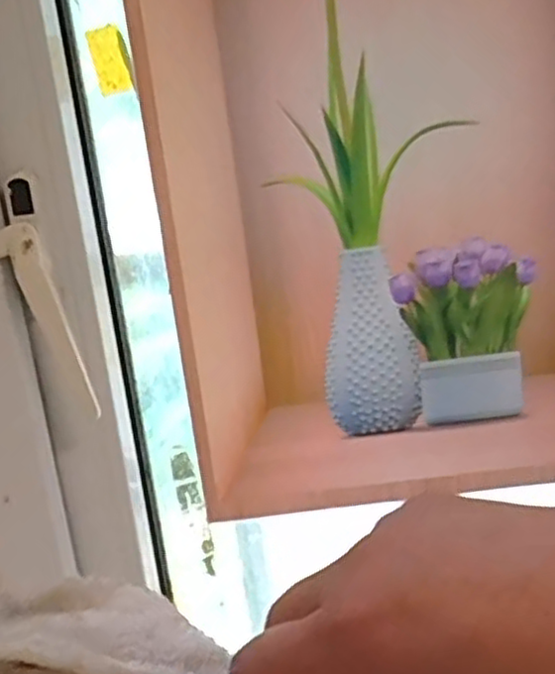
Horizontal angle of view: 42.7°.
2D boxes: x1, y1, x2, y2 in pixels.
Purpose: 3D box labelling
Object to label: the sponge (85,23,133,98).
[{"bbox_3d":[-0.102,-0.168,0.430,0.021,0.037,0.010,-10,13,-9],"label":"sponge"}]

